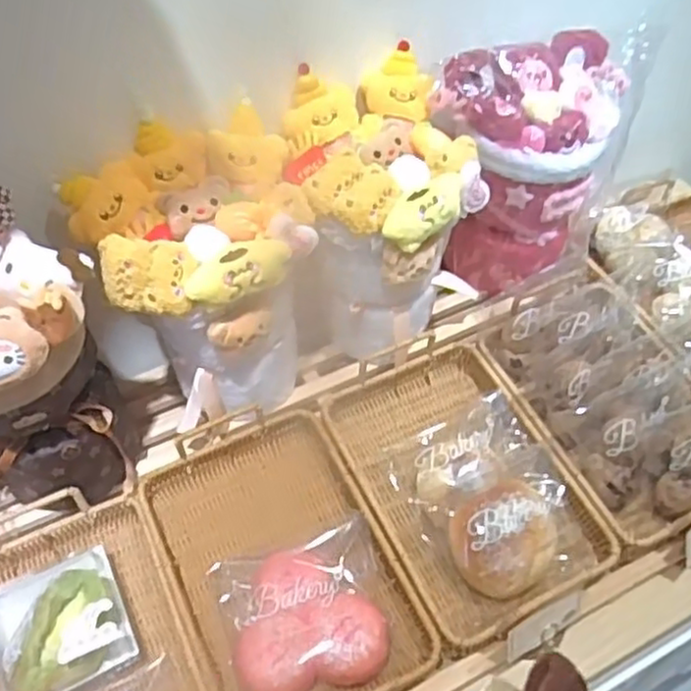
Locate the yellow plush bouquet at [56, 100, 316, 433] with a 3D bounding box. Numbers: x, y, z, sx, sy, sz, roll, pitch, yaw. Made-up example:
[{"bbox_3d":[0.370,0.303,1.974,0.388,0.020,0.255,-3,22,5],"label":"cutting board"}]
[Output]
[{"bbox_3d":[-0.140,-0.061,0.759,0.224,0.262,0.176,-15,50,-11],"label":"yellow plush bouquet"}]

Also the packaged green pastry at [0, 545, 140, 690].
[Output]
[{"bbox_3d":[-0.271,0.253,0.667,0.120,0.048,0.134,-23,52,-17],"label":"packaged green pastry"}]

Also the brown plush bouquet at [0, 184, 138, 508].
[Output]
[{"bbox_3d":[-0.307,0.029,0.674,0.155,0.307,0.176,26,55,23],"label":"brown plush bouquet"}]

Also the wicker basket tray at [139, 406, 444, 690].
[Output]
[{"bbox_3d":[-0.065,0.211,0.705,0.204,0.043,0.311,-22,52,-16],"label":"wicker basket tray"}]

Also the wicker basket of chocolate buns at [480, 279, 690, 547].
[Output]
[{"bbox_3d":[0.301,0.058,0.789,0.201,0.102,0.285,-23,52,-17],"label":"wicker basket of chocolate buns"}]

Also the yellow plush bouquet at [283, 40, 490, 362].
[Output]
[{"bbox_3d":[0.045,-0.150,0.812,0.211,0.249,0.210,0,49,2],"label":"yellow plush bouquet"}]

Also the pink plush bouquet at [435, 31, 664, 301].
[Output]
[{"bbox_3d":[0.220,-0.220,0.877,0.192,0.263,0.192,19,52,18],"label":"pink plush bouquet"}]

